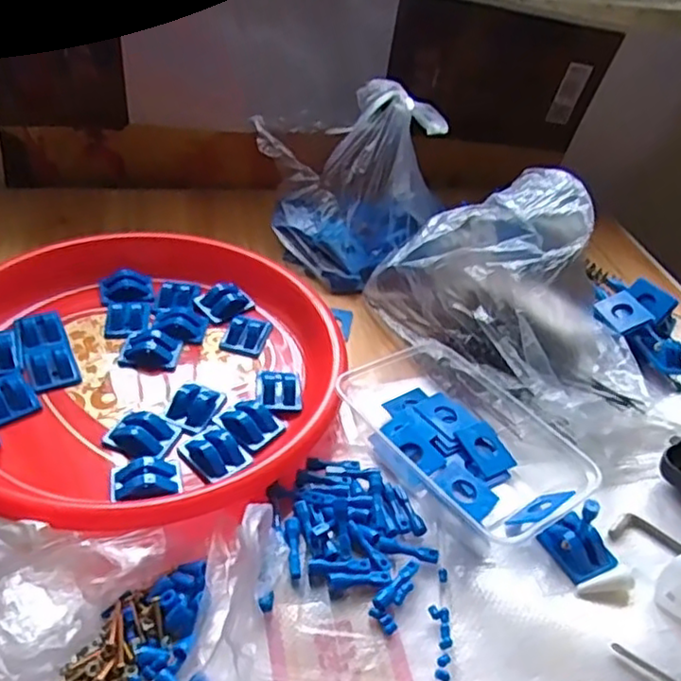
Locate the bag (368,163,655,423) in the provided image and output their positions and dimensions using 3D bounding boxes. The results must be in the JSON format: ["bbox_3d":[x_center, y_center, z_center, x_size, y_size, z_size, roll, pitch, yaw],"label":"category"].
[{"bbox_3d":[0.145,-0.040,0.529,0.124,0.132,0.225,-24,48,-33],"label":"bag"}]

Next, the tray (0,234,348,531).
[{"bbox_3d":[-0.148,0.015,0.486,0.282,0.037,0.272,5,39,-4],"label":"tray"}]

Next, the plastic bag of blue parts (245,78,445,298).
[{"bbox_3d":[0.000,-0.149,0.618,0.181,0.153,0.122,13,39,7],"label":"plastic bag of blue parts"}]

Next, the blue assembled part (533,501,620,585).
[{"bbox_3d":[0.152,0.126,0.417,0.035,0.030,0.039,-12,43,-23],"label":"blue assembled part"}]

